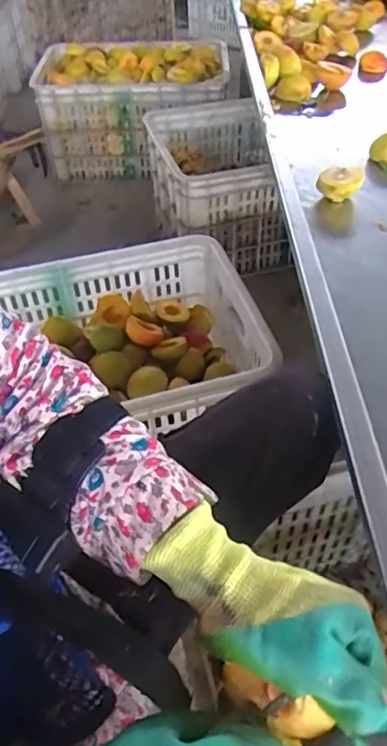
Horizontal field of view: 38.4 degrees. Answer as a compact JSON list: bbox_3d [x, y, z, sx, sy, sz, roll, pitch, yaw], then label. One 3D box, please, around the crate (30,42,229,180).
[{"bbox_3d":[-0.176,-0.795,1.649,0.557,0.264,0.405,5,47,6],"label":"crate"}]

